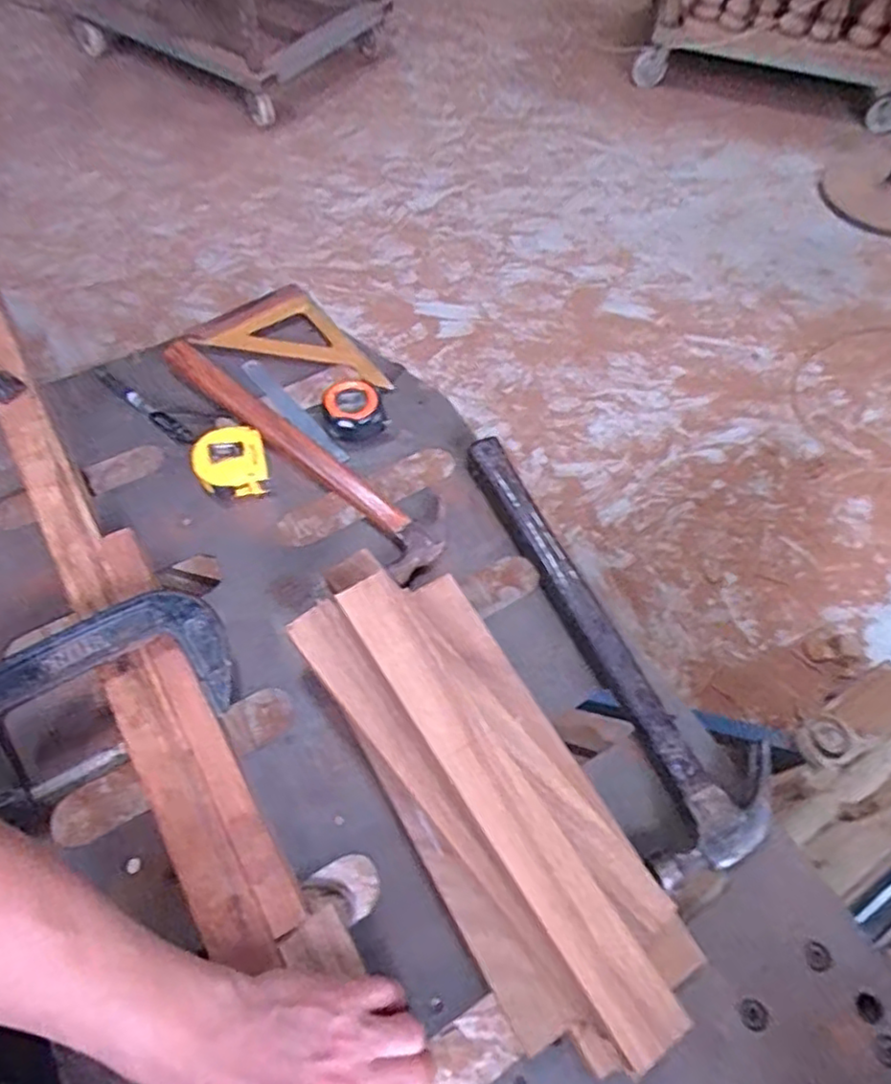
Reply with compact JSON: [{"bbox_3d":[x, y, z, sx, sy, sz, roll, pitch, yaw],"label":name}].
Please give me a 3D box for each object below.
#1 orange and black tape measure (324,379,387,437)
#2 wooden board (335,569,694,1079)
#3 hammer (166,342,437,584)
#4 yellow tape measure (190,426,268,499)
[{"bbox_3d":[-0.094,-0.135,0.681,0.054,0.038,0.056,1,62,-1],"label":"orange and black tape measure"},{"bbox_3d":[0.029,0.159,0.432,0.042,0.019,0.332,-29,65,-18],"label":"wooden board"},{"bbox_3d":[-0.147,-0.101,0.669,0.081,0.024,0.375,-40,69,-23],"label":"hammer"},{"bbox_3d":[-0.212,-0.080,0.648,0.070,0.041,0.070,-7,61,-7],"label":"yellow tape measure"}]

